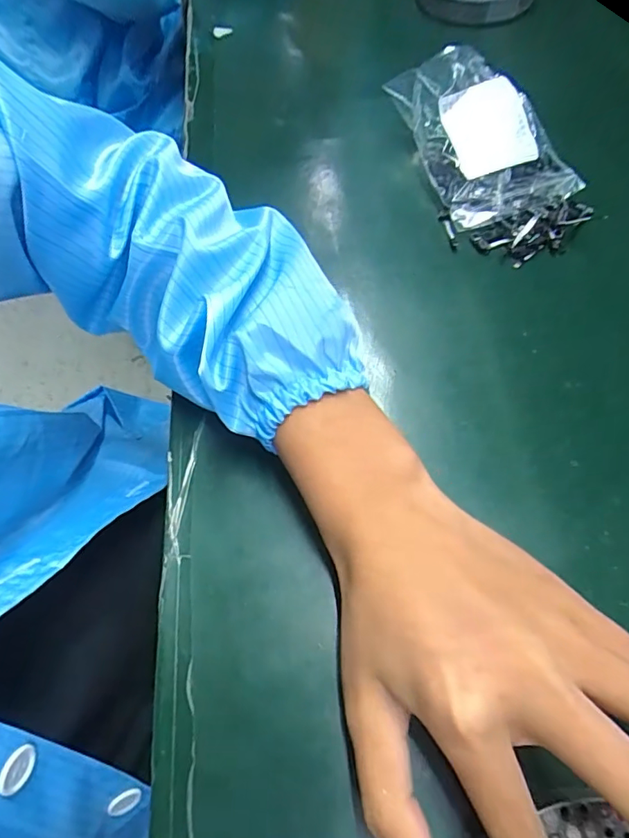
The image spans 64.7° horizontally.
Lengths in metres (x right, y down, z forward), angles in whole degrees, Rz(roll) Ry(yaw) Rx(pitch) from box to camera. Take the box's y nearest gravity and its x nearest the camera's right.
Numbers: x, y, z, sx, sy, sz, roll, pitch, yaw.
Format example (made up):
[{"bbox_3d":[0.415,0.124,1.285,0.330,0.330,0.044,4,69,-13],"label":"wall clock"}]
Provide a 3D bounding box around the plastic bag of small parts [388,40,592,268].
[{"bbox_3d":[0.123,-0.188,0.348,0.098,0.051,0.168,-17,62,-7],"label":"plastic bag of small parts"}]

